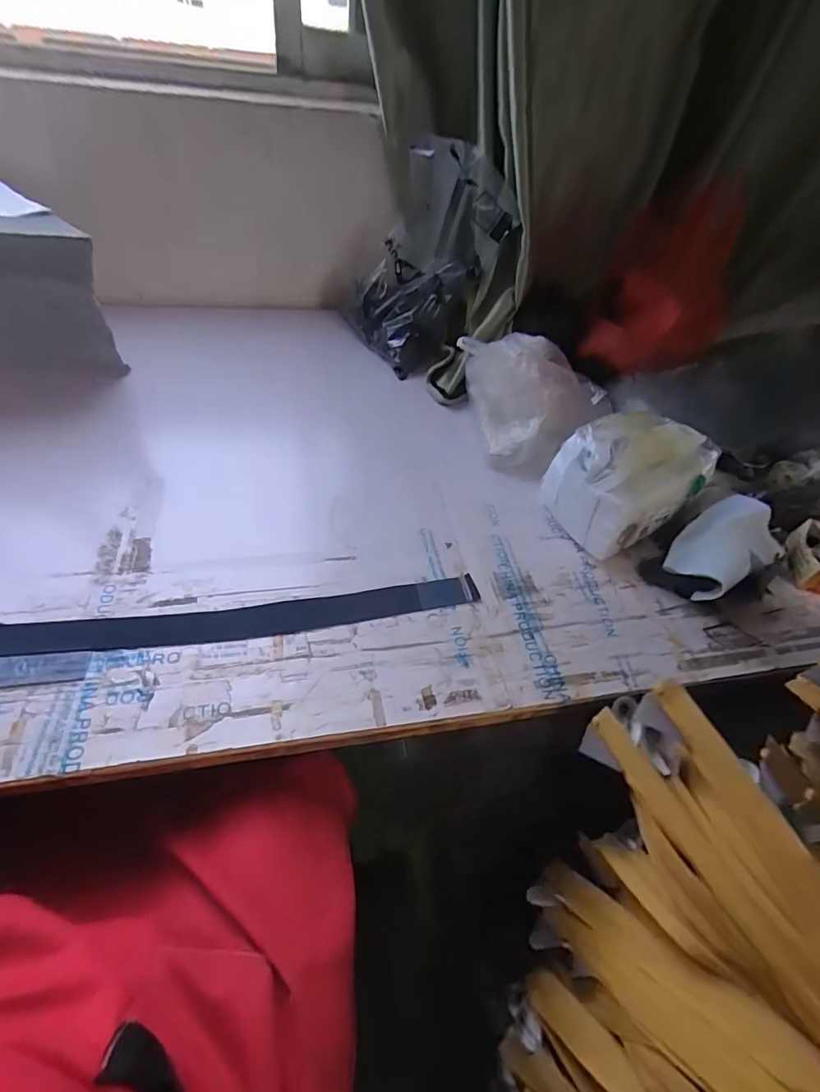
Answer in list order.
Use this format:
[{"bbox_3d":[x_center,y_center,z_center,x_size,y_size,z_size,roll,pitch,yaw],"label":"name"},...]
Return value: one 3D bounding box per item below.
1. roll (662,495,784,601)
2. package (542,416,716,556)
[{"bbox_3d":[0.388,0.007,0.636,0.152,0.046,0.093,-38,59,-13],"label":"roll"},{"bbox_3d":[0.288,-0.086,0.676,0.210,0.111,0.131,-22,55,-24],"label":"package"}]

